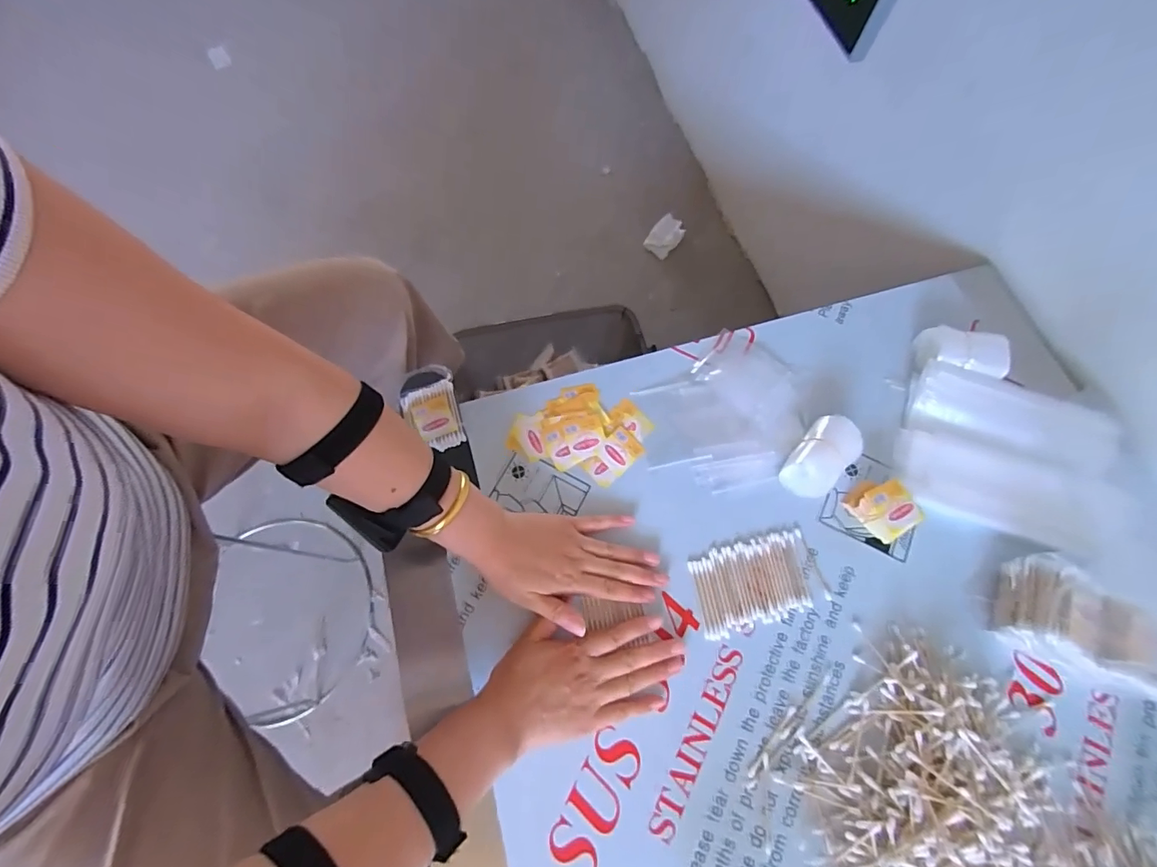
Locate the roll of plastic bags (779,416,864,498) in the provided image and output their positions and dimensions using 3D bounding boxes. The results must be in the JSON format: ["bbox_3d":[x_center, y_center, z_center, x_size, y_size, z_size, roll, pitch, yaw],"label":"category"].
[{"bbox_3d":[0.250,0.025,0.504,0.052,0.037,0.084,40,74,14],"label":"roll of plastic bags"}]

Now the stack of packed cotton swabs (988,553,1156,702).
[{"bbox_3d":[0.441,0.161,0.429,0.097,0.078,0.088,23,71,9],"label":"stack of packed cotton swabs"}]

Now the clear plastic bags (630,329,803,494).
[{"bbox_3d":[0.156,-0.028,0.537,0.175,0.016,0.173,-9,70,-3],"label":"clear plastic bags"}]

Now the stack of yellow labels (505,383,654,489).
[{"bbox_3d":[0.002,-0.006,0.533,0.139,0.008,0.099,17,70,7],"label":"stack of yellow labels"}]

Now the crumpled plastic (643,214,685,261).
[{"bbox_3d":[0.209,-0.477,1.189,0.070,0.017,0.112,36,73,13],"label":"crumpled plastic"}]

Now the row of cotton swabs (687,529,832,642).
[{"bbox_3d":[0.174,0.145,0.479,0.125,0.004,0.077,-16,70,-6],"label":"row of cotton swabs"}]

